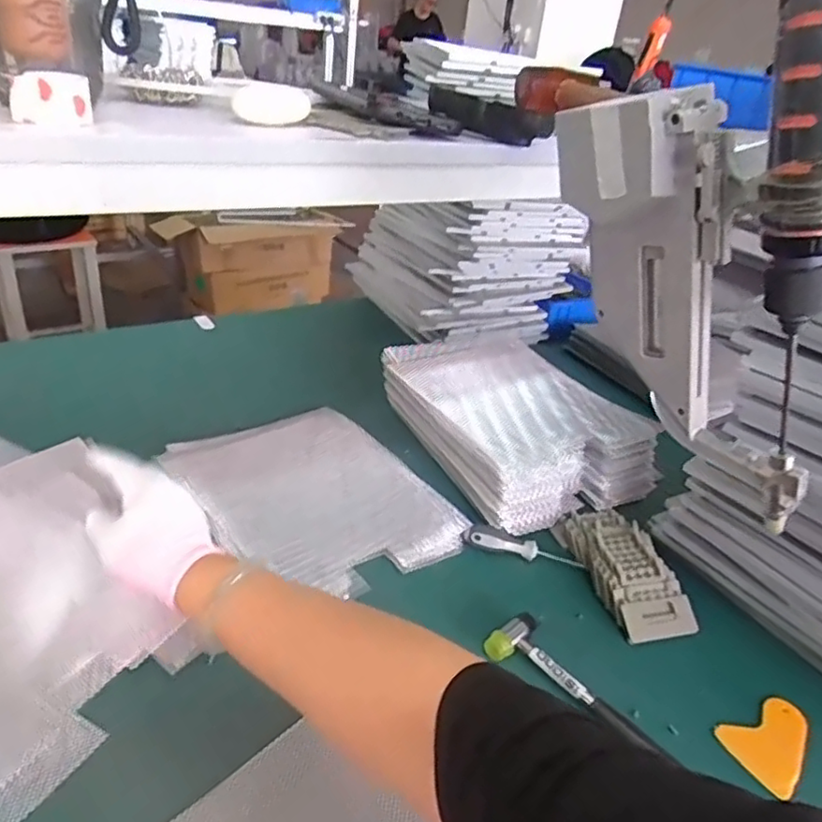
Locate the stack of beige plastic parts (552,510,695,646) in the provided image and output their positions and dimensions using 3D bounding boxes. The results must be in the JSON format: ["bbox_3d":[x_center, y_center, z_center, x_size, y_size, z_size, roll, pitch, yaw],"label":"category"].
[{"bbox_3d":[0.253,0.184,0.752,0.091,0.037,0.182,-3,31,-17],"label":"stack of beige plastic parts"}]

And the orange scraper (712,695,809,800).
[{"bbox_3d":[0.342,0.308,0.601,0.102,0.014,0.067,-15,36,-33],"label":"orange scraper"}]

